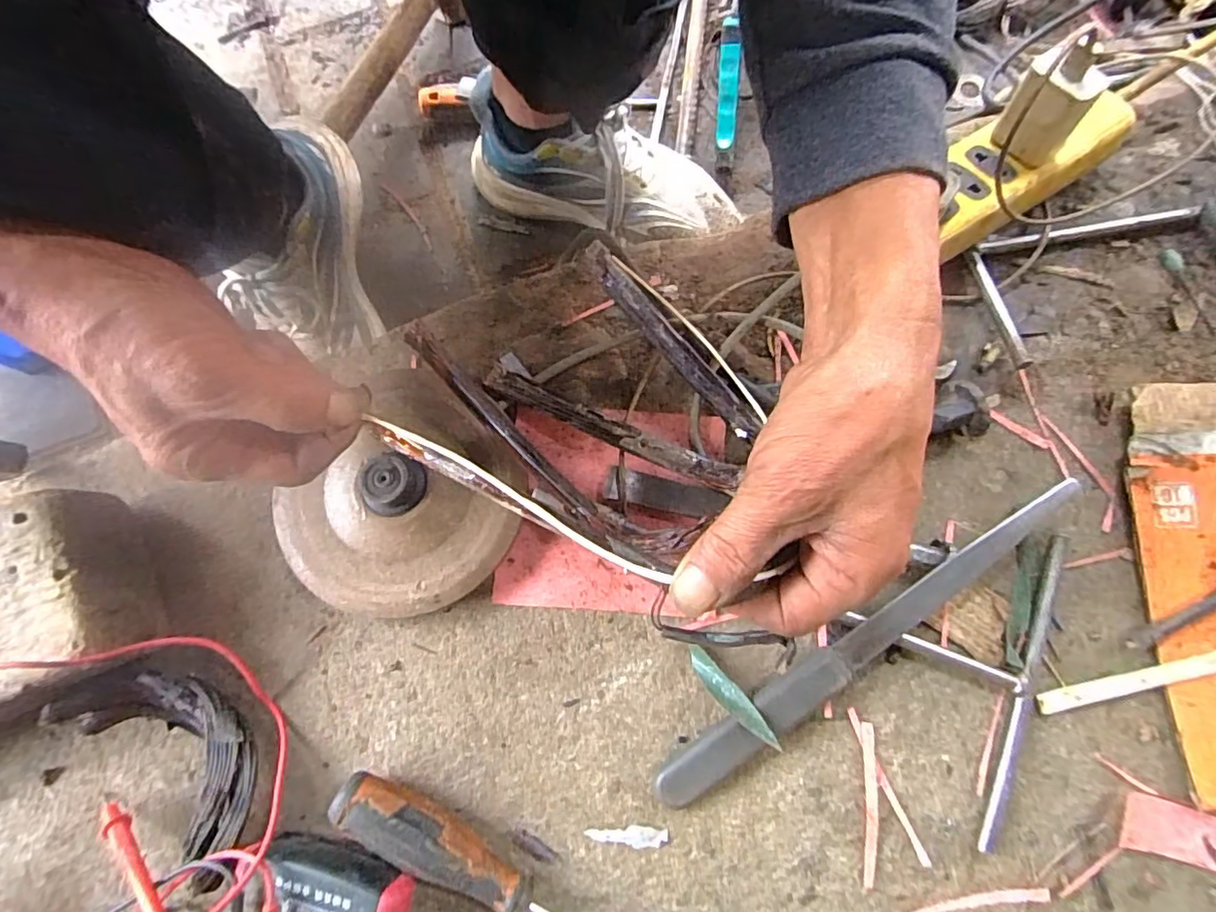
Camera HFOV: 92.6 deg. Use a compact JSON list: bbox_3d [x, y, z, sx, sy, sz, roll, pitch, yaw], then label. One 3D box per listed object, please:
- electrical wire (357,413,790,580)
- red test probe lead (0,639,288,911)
[{"bbox_3d":[-0.045,0.016,0.257,0.157,0.006,0.008,29,81,15],"label":"electrical wire"},{"bbox_3d":[-0.241,0.170,0.281,0.155,0.074,0.148,-9,79,0],"label":"red test probe lead"}]

